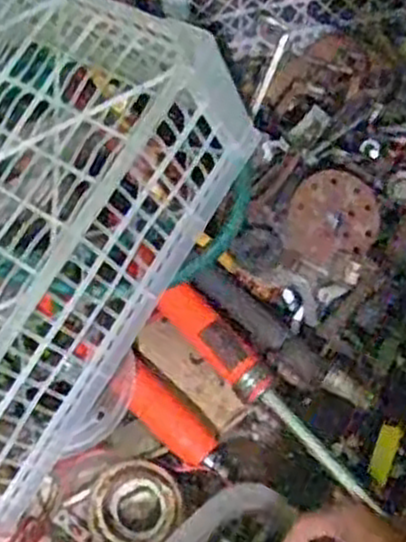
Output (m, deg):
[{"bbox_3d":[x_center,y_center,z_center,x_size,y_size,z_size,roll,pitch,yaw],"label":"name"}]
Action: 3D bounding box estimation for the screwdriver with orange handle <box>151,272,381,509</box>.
[{"bbox_3d":[0.058,0.113,0.728,0.040,0.040,0.267,-36,66,-18],"label":"screwdriver with orange handle"}]

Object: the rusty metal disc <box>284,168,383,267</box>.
[{"bbox_3d":[0.124,-0.050,0.764,0.085,0.004,0.091,0,87,4],"label":"rusty metal disc"}]

